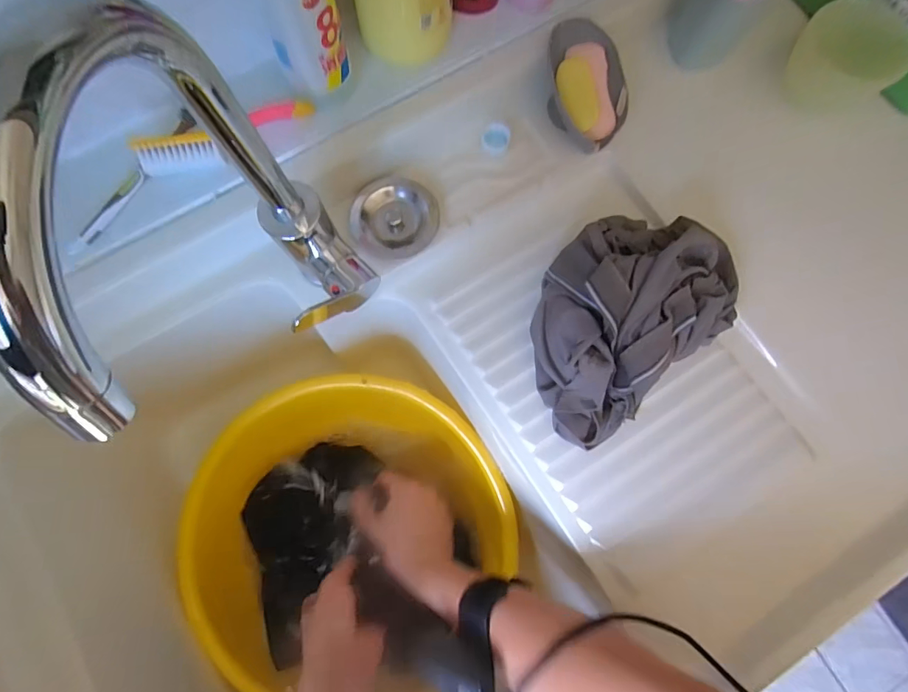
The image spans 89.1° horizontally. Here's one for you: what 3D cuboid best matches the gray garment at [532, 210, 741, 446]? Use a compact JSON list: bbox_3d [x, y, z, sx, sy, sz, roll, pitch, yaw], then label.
[{"bbox_3d":[0.151,-0.032,0.405,0.211,0.097,0.144,-43,83,-10],"label":"gray garment"}]

